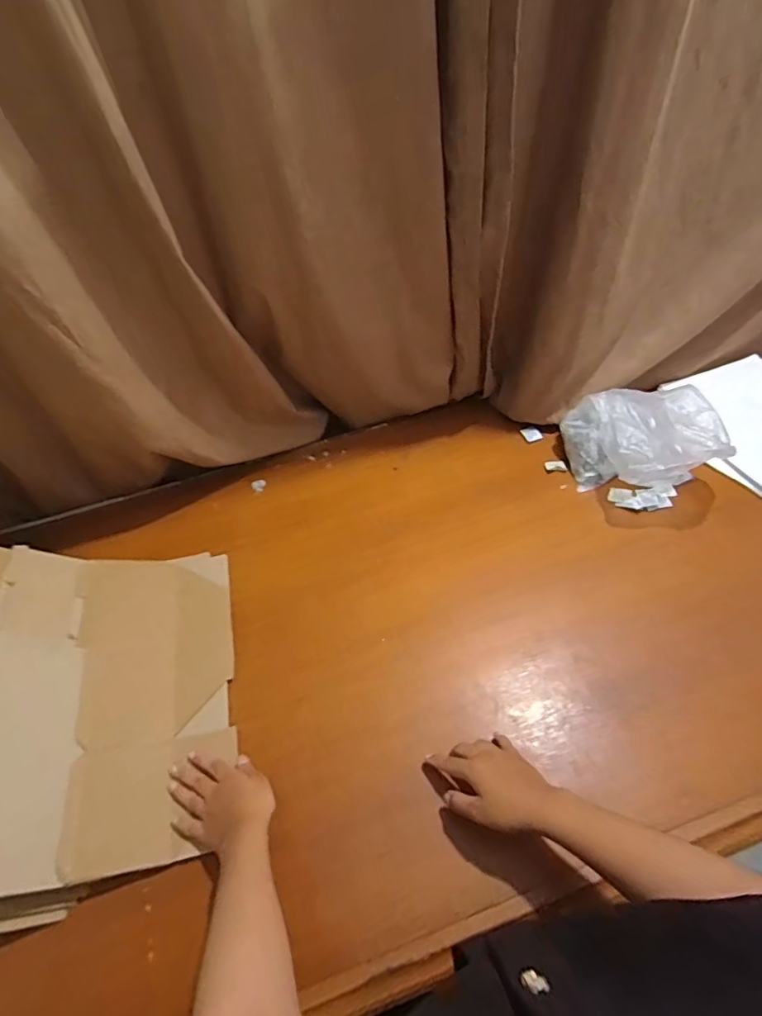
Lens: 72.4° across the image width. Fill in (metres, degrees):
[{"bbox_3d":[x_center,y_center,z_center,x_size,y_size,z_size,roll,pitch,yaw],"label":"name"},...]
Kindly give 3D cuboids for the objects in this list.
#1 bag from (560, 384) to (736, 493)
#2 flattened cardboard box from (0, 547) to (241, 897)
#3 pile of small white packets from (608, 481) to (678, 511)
[{"bbox_3d":[0.410,-0.102,0.826,0.216,0.150,0.168,6,51,11],"label":"bag"},{"bbox_3d":[-0.395,0.220,0.630,0.403,0.061,0.393,7,46,-25],"label":"flattened cardboard box"},{"bbox_3d":[0.427,-0.018,0.845,0.100,0.018,0.049,-2,50,5],"label":"pile of small white packets"}]

